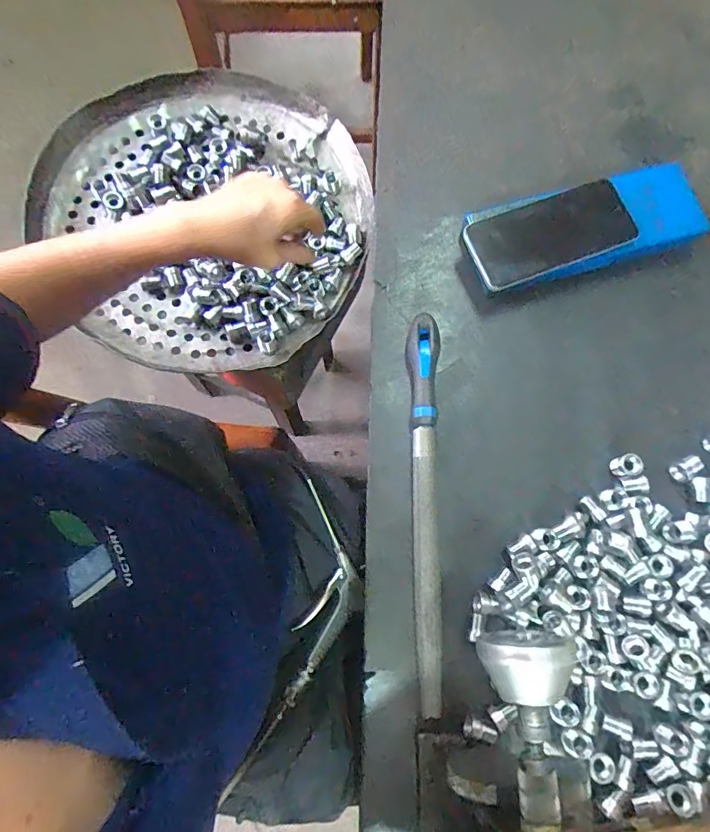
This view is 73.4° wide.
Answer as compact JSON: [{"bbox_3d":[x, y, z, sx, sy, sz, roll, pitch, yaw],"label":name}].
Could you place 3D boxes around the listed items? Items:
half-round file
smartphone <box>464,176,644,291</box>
[{"bbox_3d":[0.064,0.078,0.440,0.024,0.028,0.350,1,76,-1],"label":"half-round file"},{"bbox_3d":[0.198,-0.186,0.486,0.173,0.013,0.076,-20,86,-5],"label":"smartphone"}]

